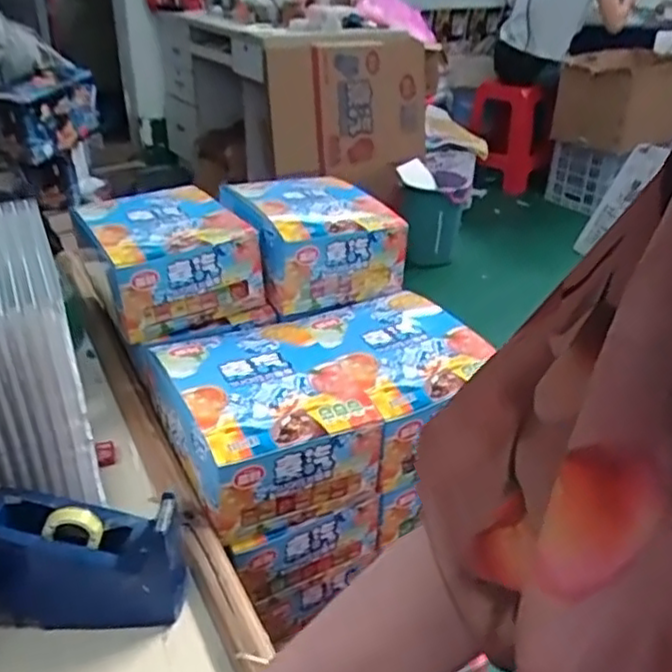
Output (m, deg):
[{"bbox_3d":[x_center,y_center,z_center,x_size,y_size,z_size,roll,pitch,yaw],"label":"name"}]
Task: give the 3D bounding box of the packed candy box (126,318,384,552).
[{"bbox_3d":[-0.078,0.070,0.655,0.155,0.096,0.207,-14,33,-26],"label":"packed candy box"}]

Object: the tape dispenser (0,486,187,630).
[{"bbox_3d":[-0.177,0.153,0.482,0.137,0.083,0.052,1,30,-1],"label":"tape dispenser"}]

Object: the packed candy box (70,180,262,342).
[{"bbox_3d":[-0.187,-0.092,0.765,0.151,0.085,0.180,-16,34,-28],"label":"packed candy box"}]

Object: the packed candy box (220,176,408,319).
[{"bbox_3d":[-0.030,-0.118,0.822,0.164,0.097,0.181,-12,32,-23],"label":"packed candy box"}]

